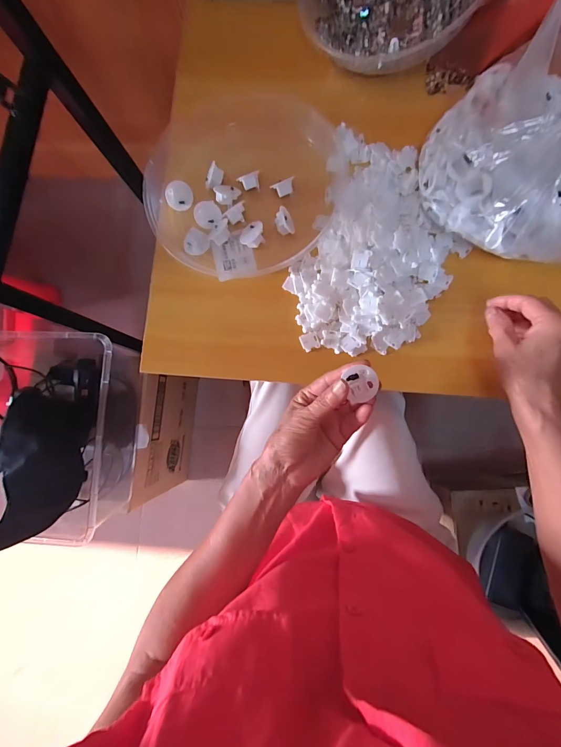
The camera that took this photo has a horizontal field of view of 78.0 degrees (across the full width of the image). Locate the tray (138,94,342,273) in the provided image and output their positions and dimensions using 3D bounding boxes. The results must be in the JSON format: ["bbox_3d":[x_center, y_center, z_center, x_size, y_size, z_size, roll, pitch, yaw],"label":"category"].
[{"bbox_3d":[-0.051,-0.240,0.426,0.216,0.033,0.235,7,85,5],"label":"tray"}]

